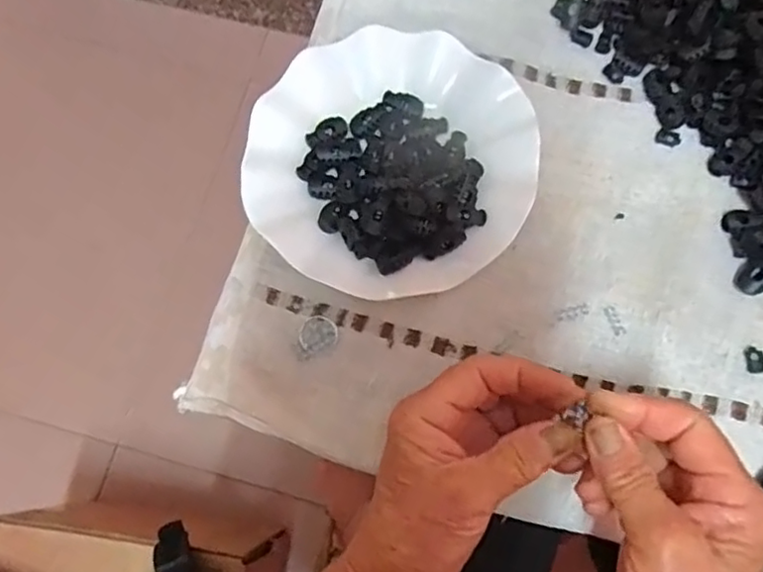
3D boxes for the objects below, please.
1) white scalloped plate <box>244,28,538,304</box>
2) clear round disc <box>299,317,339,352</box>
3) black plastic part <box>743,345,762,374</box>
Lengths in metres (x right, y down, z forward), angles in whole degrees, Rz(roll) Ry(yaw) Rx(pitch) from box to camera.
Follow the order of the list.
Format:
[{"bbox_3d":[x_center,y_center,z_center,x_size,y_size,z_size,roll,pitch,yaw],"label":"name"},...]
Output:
[{"bbox_3d":[0.006,-0.084,0.401,0.175,0.023,0.176,0,76,2],"label":"white scalloped plate"},{"bbox_3d":[-0.039,0.030,0.388,0.024,0.004,0.021,-20,76,-3],"label":"clear round disc"},{"bbox_3d":[0.226,0.044,0.375,0.011,0.006,0.017,-8,74,-2],"label":"black plastic part"}]

